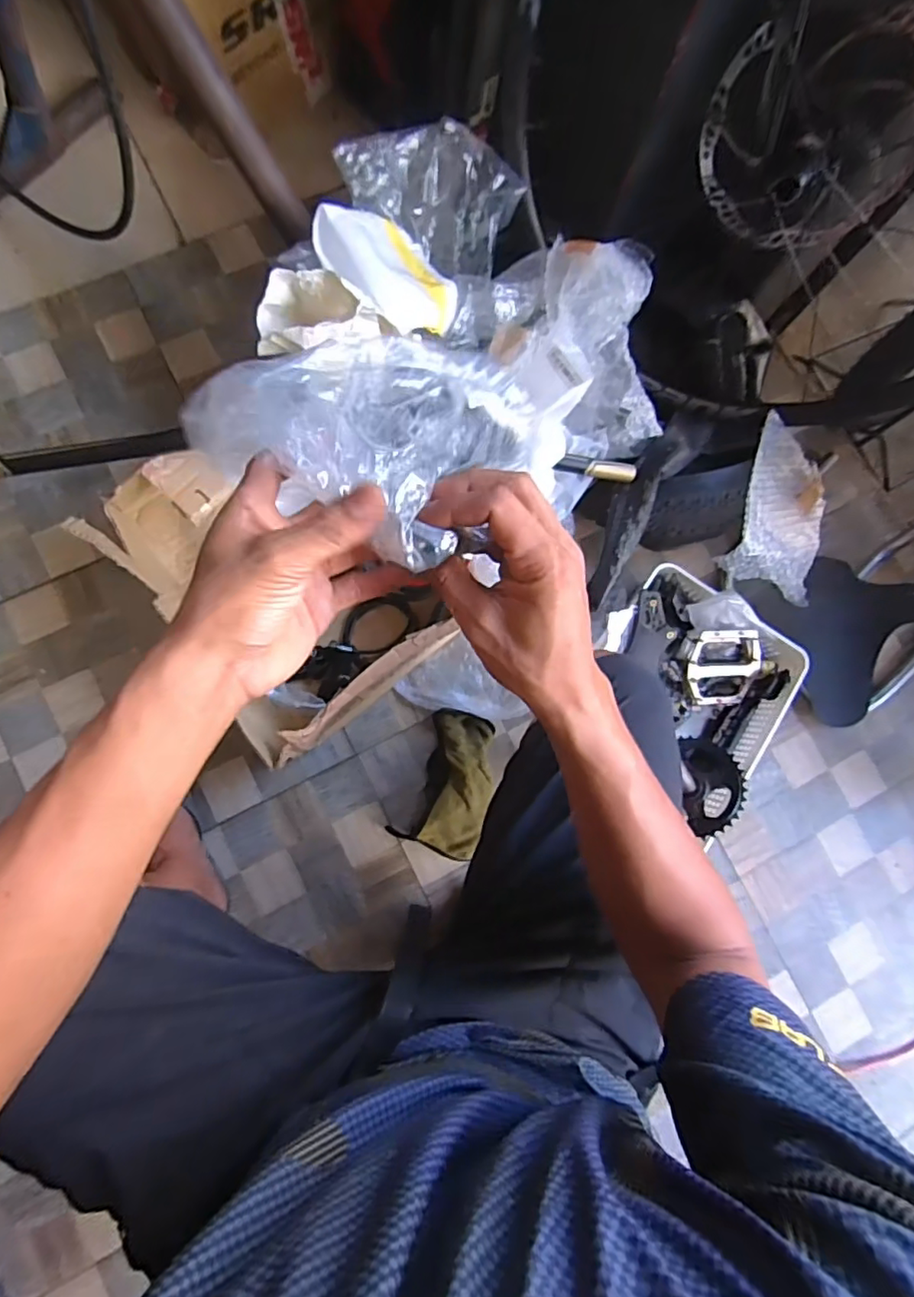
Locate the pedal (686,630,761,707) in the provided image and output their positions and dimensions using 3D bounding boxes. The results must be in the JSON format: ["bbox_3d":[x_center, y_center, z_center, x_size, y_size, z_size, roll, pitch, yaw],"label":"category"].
[{"bbox_3d":[0.361,0.025,0.808,0.105,0.029,0.105,-2,105,-7],"label":"pedal"}]

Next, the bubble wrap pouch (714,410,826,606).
[{"bbox_3d":[0.454,-0.167,0.805,0.227,0.052,0.206,24,74,-31],"label":"bubble wrap pouch"}]

